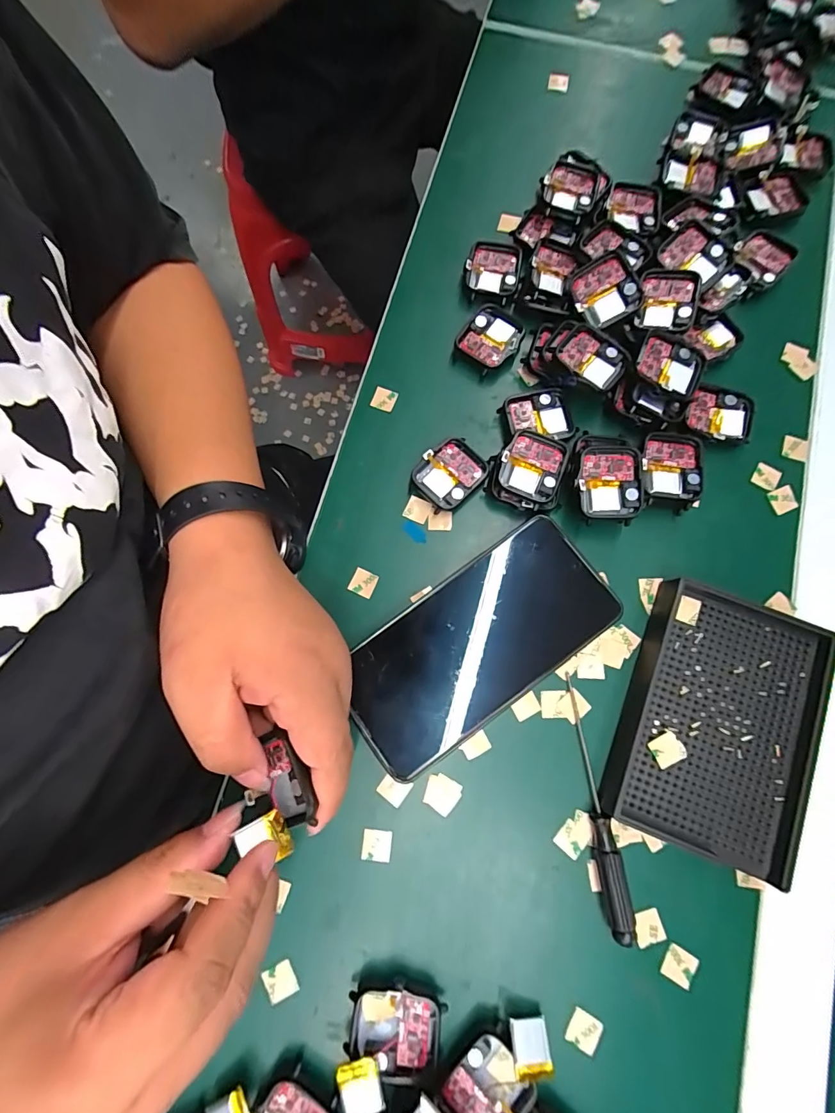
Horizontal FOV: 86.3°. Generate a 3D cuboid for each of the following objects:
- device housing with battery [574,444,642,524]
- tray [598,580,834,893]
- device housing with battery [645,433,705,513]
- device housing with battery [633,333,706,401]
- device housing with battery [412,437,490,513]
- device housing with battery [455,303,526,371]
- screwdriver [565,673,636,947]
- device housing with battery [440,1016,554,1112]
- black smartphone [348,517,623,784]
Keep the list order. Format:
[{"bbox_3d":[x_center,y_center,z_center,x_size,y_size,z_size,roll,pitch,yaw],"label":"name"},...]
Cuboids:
[{"bbox_3d":[0.113,-0.044,0.264,0.038,0.007,0.044,5,89,1],"label":"device housing with battery"},{"bbox_3d":[0.169,0.093,0.248,0.096,0.021,0.135,21,79,5],"label":"tray"},{"bbox_3d":[0.156,-0.052,0.280,0.034,0.016,0.046,11,78,3],"label":"device housing with battery"},{"bbox_3d":[0.159,-0.119,0.279,0.043,0.012,0.036,23,79,5],"label":"device housing with battery"},{"bbox_3d":[0.021,-0.052,0.287,0.044,0.012,0.037,-43,81,-8],"label":"device housing with battery"},{"bbox_3d":[0.051,-0.150,0.307,0.037,0.013,0.041,38,81,8],"label":"device housing with battery"},{"bbox_3d":[0.096,0.134,0.244,0.012,0.014,0.129,-9,78,-1],"label":"screwdriver"},{"bbox_3d":[0.040,0.252,0.218,0.036,0.015,0.058,44,82,9],"label":"device housing with battery"},{"bbox_3d":[0.035,0.051,0.262,0.160,0.014,0.076,-35,80,-7],"label":"black smartphone"}]

